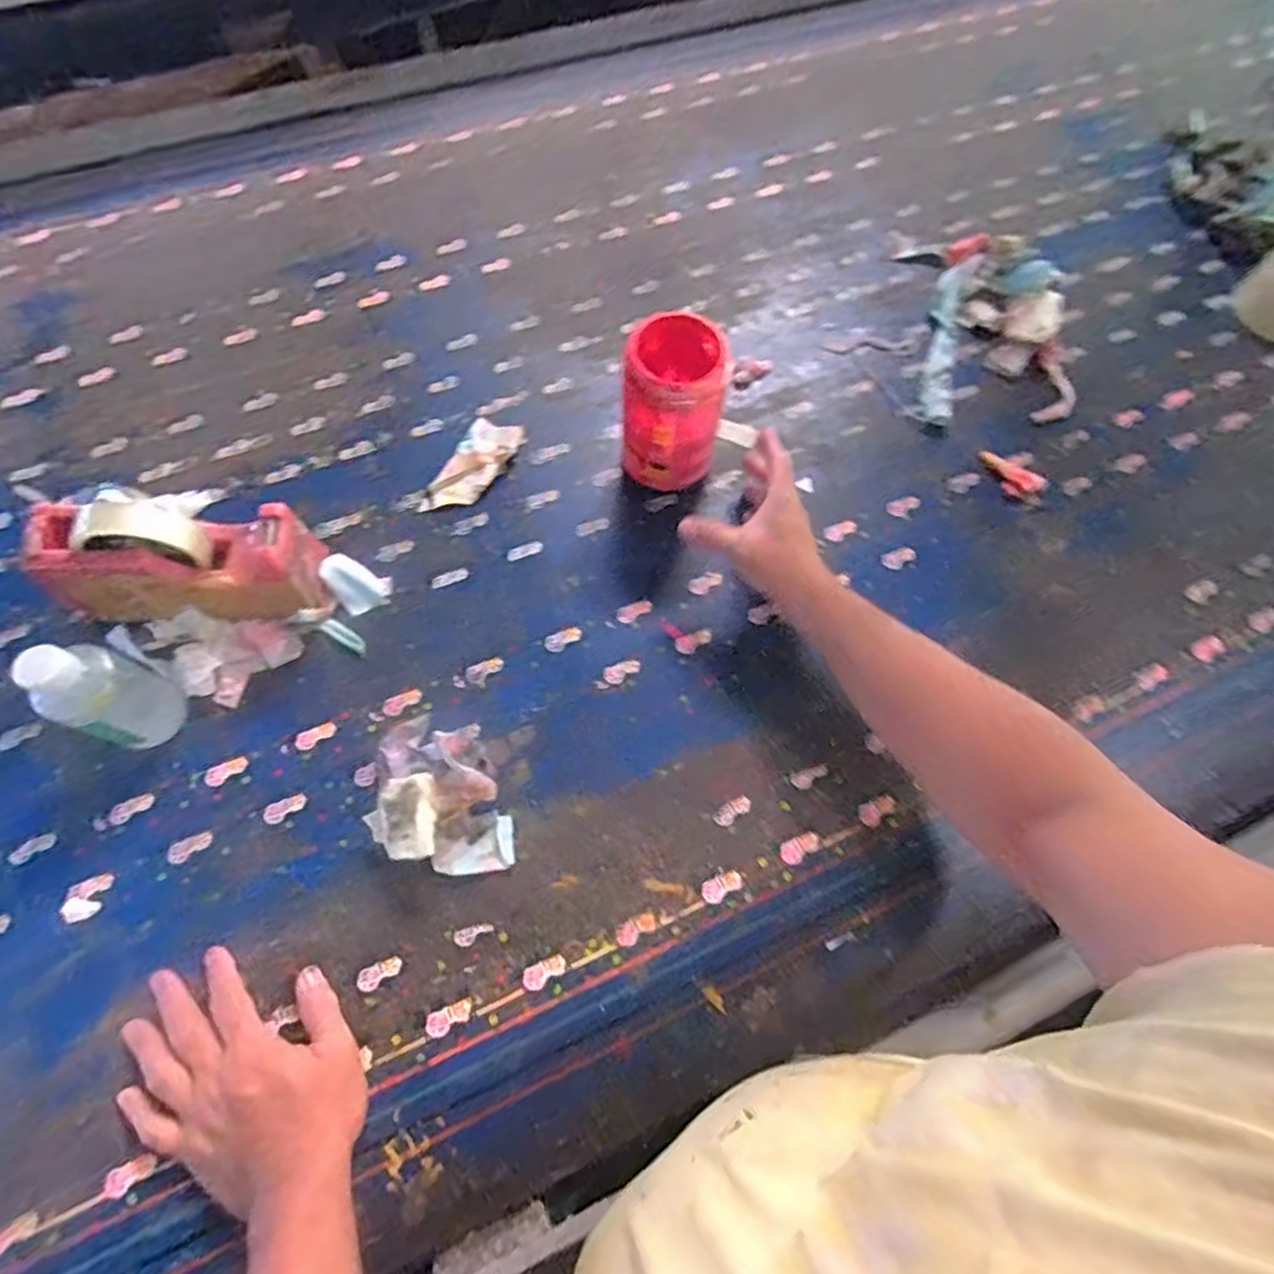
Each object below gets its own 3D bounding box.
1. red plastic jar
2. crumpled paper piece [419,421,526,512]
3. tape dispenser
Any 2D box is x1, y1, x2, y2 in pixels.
[{"bbox_3d":[0.036,-0.215,0.618,0.084,0.170,0.092,1,67,-2],"label":"red plastic jar"},{"bbox_3d":[-0.166,-0.176,0.680,0.049,0.019,0.126,27,68,8],"label":"crumpled paper piece"},{"bbox_3d":[-0.385,-0.063,0.565,0.213,0.107,0.071,1,65,-13],"label":"tape dispenser"}]

